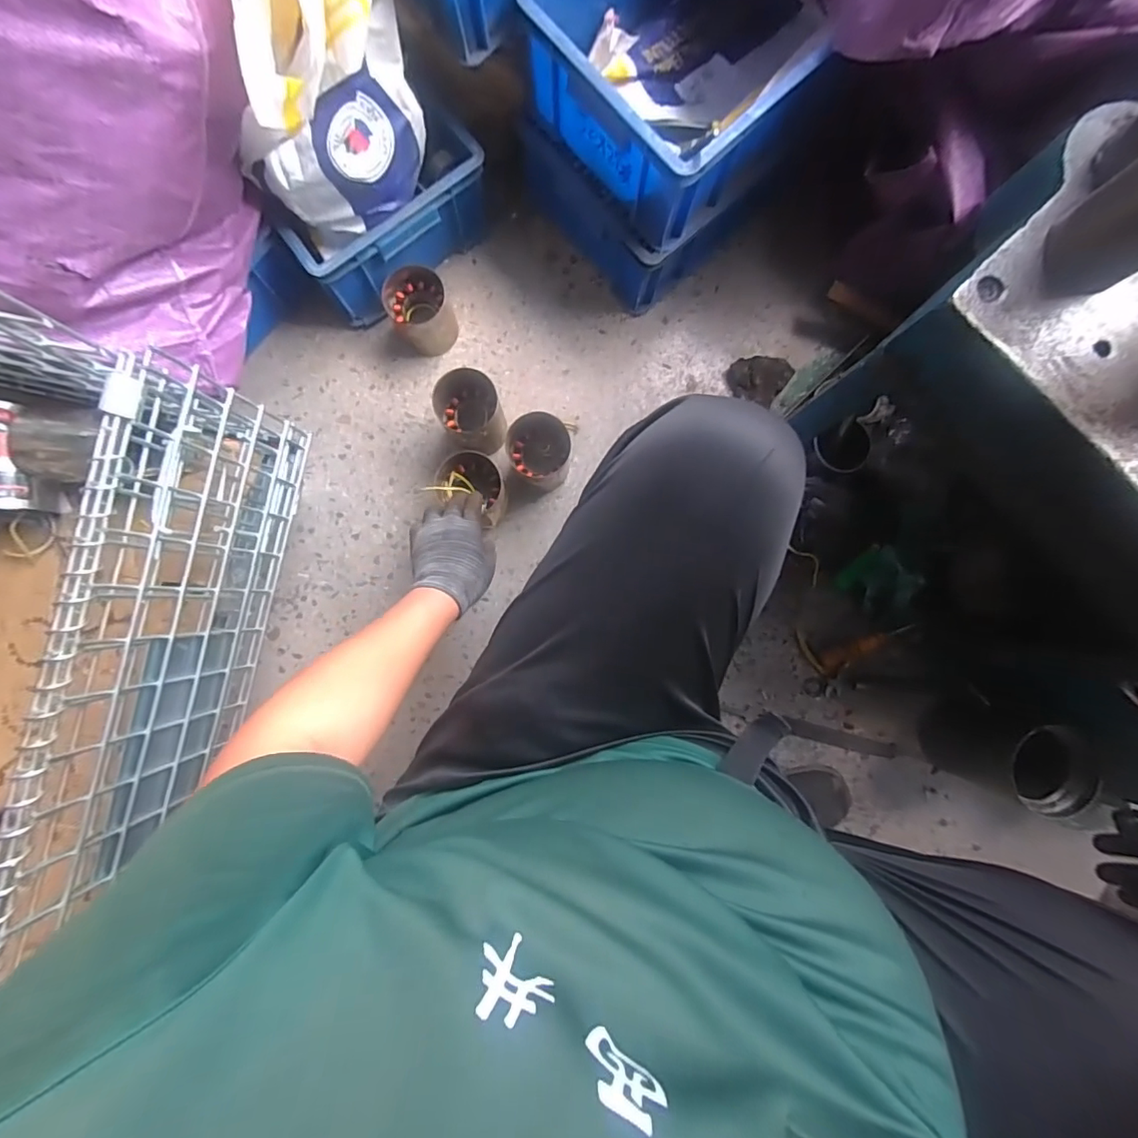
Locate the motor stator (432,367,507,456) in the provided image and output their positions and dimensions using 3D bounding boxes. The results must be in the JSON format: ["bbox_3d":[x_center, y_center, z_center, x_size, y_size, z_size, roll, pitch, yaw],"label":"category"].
[{"bbox_3d":[-0.143,-0.222,0.787,0.103,0.128,0.110,-25,88,-3],"label":"motor stator"}]

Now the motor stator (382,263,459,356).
[{"bbox_3d":[-0.230,-0.400,0.813,0.099,0.085,0.103,-35,88,-3],"label":"motor stator"}]

